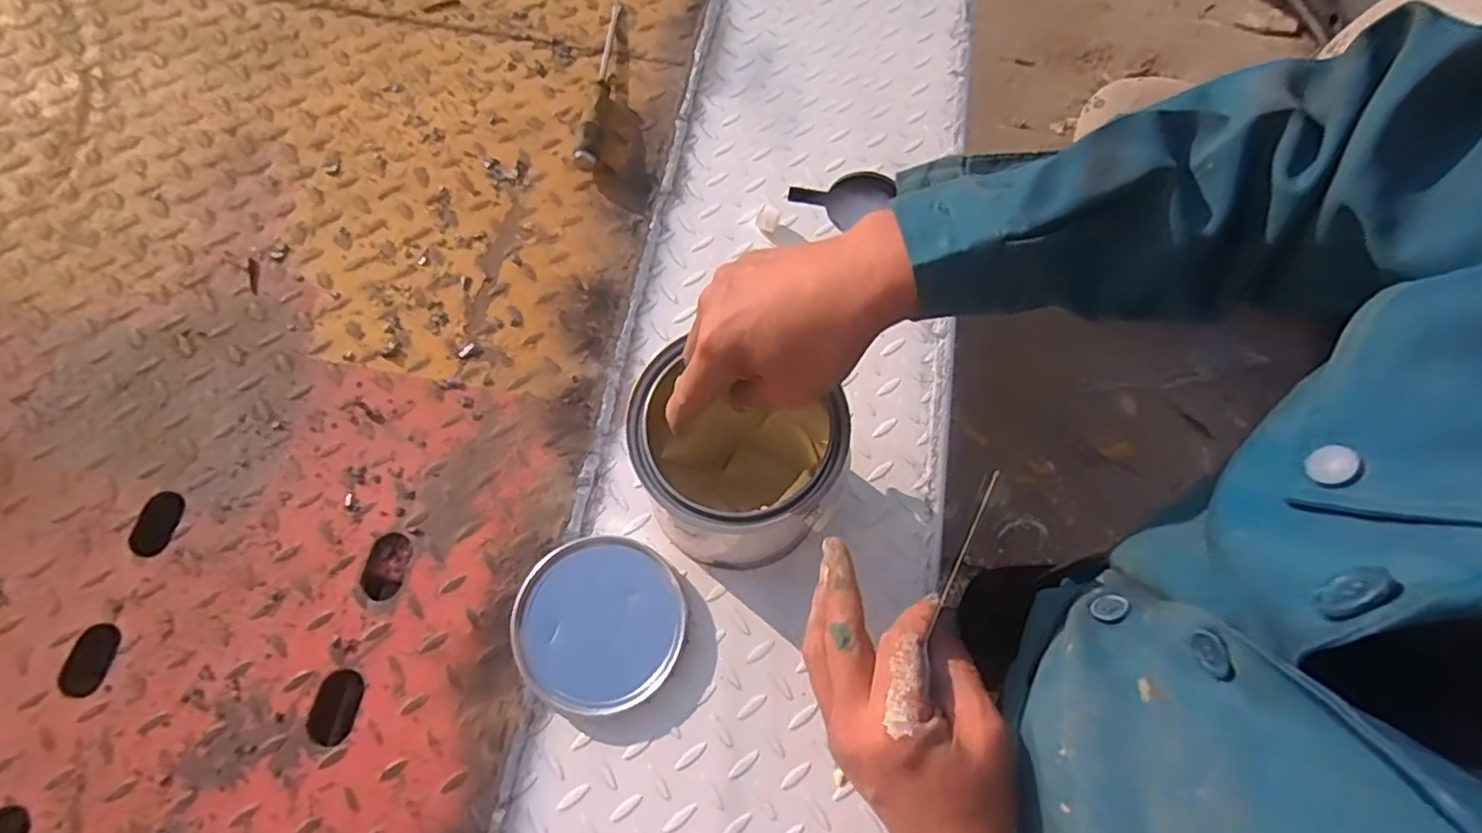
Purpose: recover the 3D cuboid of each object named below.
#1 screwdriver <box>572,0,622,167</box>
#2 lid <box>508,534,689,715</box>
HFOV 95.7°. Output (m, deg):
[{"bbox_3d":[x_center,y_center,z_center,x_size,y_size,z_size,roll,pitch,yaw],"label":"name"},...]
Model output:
[{"bbox_3d":[-0.154,-0.378,0.741,0.028,0.035,0.248,3,68,0],"label":"screwdriver"},{"bbox_3d":[-0.114,0.165,0.543,0.131,0.011,0.132,1,68,-1],"label":"lid"}]

